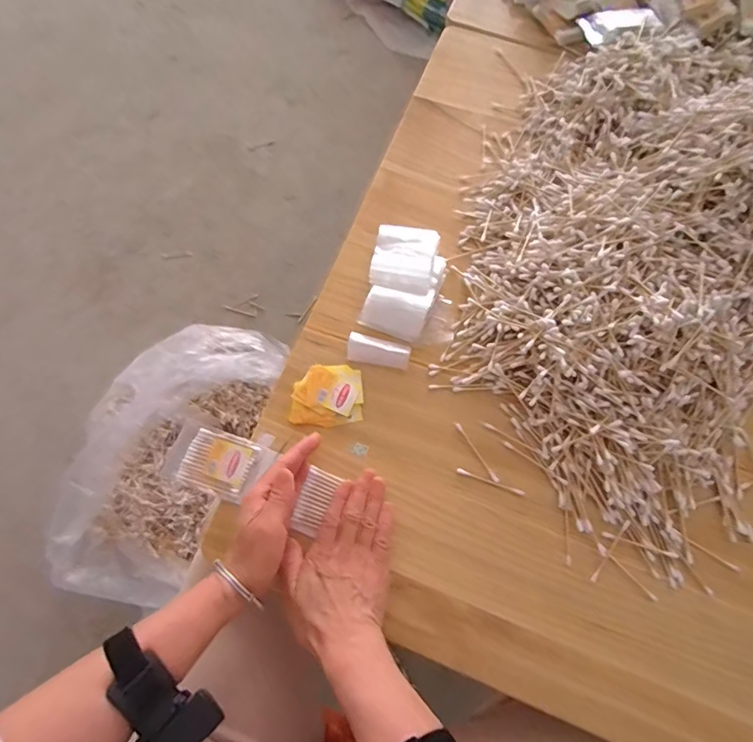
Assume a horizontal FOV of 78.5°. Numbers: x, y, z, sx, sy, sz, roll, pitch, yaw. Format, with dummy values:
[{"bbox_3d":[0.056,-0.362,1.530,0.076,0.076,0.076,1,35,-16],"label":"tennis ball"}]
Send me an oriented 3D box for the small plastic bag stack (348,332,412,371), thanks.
[{"bbox_3d":[0.002,-0.020,0.491,0.066,0.007,0.027,12,72,3],"label":"small plastic bag stack"}]

